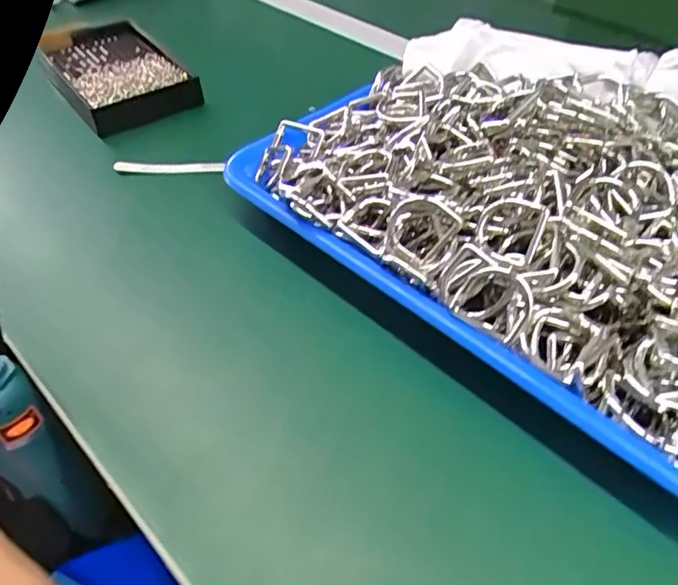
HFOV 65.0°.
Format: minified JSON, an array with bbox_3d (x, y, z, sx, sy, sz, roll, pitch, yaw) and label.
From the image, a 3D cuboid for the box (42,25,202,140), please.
[{"bbox_3d":[-0.191,-0.184,0.444,0.092,0.020,0.152,-30,55,-24],"label":"box"}]

